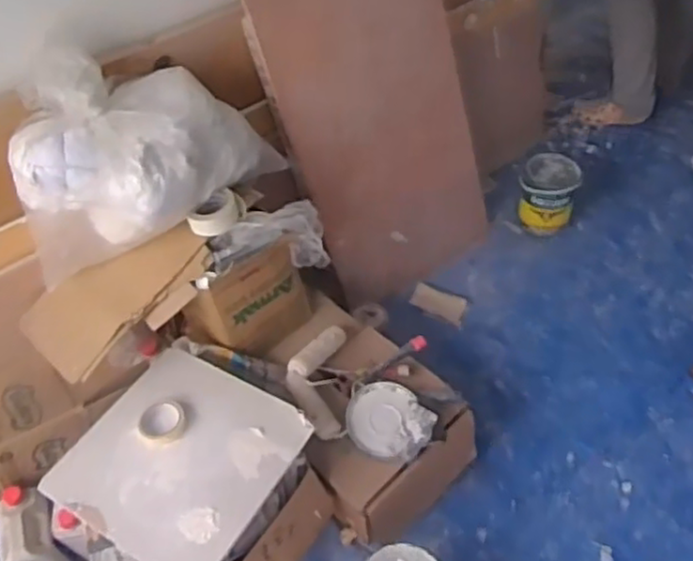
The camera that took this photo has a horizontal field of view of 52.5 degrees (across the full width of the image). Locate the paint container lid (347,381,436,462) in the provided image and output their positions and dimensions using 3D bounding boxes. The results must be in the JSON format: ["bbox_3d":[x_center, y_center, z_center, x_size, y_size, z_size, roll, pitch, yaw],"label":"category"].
[{"bbox_3d":[0.088,0.307,1.537,0.158,0.025,0.189,-43,63,-6],"label":"paint container lid"}]

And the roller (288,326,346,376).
[{"bbox_3d":[-0.065,0.163,1.654,0.059,0.049,0.184,30,57,27],"label":"roller"}]

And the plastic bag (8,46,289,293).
[{"bbox_3d":[-0.450,-0.250,1.529,0.485,0.397,0.347,5,49,9],"label":"plastic bag"}]

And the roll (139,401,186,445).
[{"bbox_3d":[-0.375,0.291,1.436,0.093,0.022,0.094,-2,48,3],"label":"roll"}]

